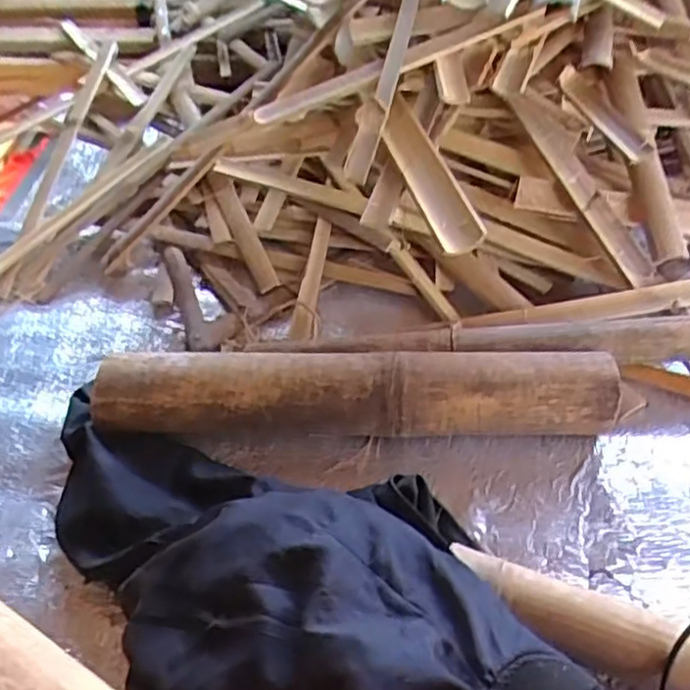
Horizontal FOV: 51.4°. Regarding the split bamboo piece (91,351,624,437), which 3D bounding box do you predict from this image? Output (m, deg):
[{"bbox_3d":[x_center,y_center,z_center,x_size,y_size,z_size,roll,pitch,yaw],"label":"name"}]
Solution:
[{"bbox_3d":[0.011,0.063,0.759,0.539,0.089,0.079,0,44,3],"label":"split bamboo piece"}]

